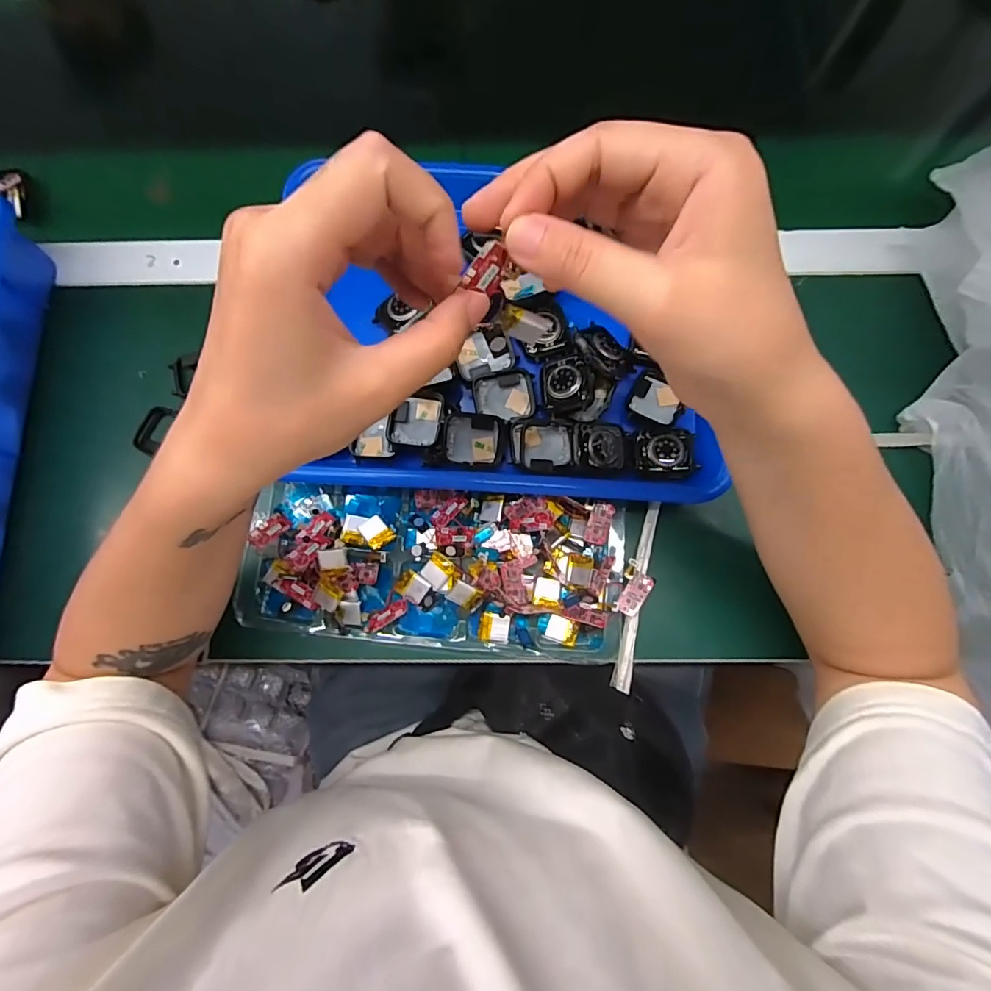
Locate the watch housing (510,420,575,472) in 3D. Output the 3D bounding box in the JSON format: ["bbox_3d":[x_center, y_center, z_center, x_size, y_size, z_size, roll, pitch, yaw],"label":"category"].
[{"bbox_3d":[0.032,-0.034,0.328,0.042,0.017,0.032,5,78,3],"label":"watch housing"}]

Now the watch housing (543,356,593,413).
[{"bbox_3d":[0.049,-0.077,0.333,0.034,0.010,0.040,-6,80,29],"label":"watch housing"}]

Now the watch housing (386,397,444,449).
[{"bbox_3d":[-0.053,-0.051,0.330,0.035,0.012,0.037,9,78,3],"label":"watch housing"}]

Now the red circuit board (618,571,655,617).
[{"bbox_3d":[0.094,0.066,0.325,0.014,0.004,0.029,31,80,8],"label":"red circuit board"}]

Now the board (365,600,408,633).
[{"bbox_3d":[-0.073,0.081,0.328,0.030,0.010,0.011,-31,79,-5],"label":"board"}]

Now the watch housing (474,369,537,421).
[{"bbox_3d":[0.006,-0.071,0.342,0.041,0.011,0.033,-8,78,0],"label":"watch housing"}]

